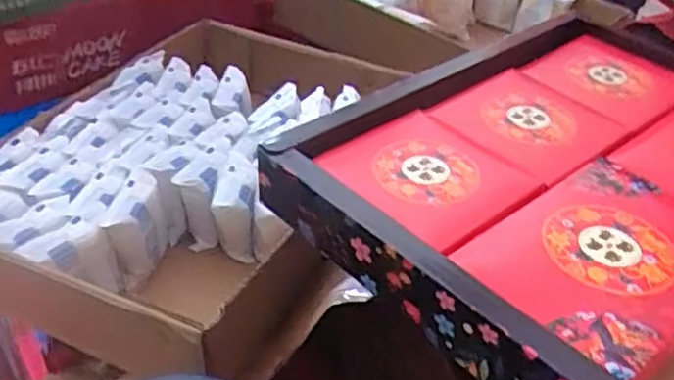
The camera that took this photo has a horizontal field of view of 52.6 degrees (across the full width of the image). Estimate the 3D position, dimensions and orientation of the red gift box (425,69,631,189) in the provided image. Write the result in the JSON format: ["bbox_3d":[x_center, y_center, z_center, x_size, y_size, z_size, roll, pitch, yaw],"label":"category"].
[{"bbox_3d":[0.164,-0.059,0.592,0.129,0.026,0.139,-23,46,-31],"label":"red gift box"}]

